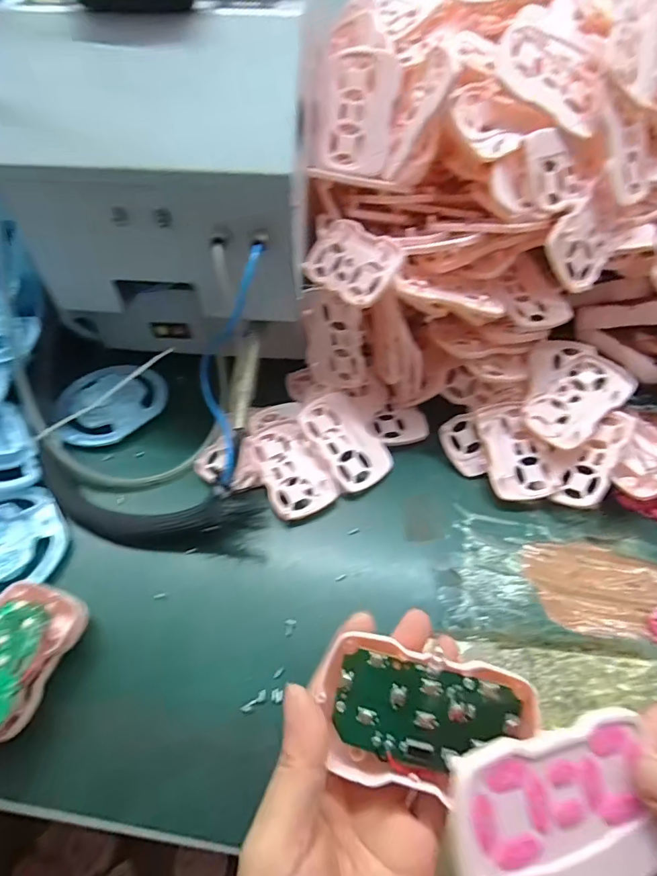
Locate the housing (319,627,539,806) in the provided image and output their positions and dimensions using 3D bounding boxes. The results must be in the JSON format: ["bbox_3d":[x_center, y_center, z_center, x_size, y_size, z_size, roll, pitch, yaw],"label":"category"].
[{"bbox_3d":[0.040,0.116,0.198,0.082,0.015,0.051,12,78,7],"label":"housing"}]

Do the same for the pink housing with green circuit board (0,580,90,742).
[{"bbox_3d":[-0.205,0.142,0.305,0.057,0.037,0.091,15,55,10],"label":"pink housing with green circuit board"}]

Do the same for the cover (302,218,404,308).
[{"bbox_3d":[0.016,-0.141,0.373,0.089,0.008,0.055,43,104,35],"label":"cover"}]

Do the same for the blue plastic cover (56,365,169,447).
[{"bbox_3d":[-0.218,-0.033,0.466,0.094,0.017,0.101,20,56,14],"label":"blue plastic cover"}]

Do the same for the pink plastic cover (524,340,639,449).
[{"bbox_3d":[0.206,-0.044,0.408,0.093,0.008,0.082,-43,60,-3],"label":"pink plastic cover"}]

